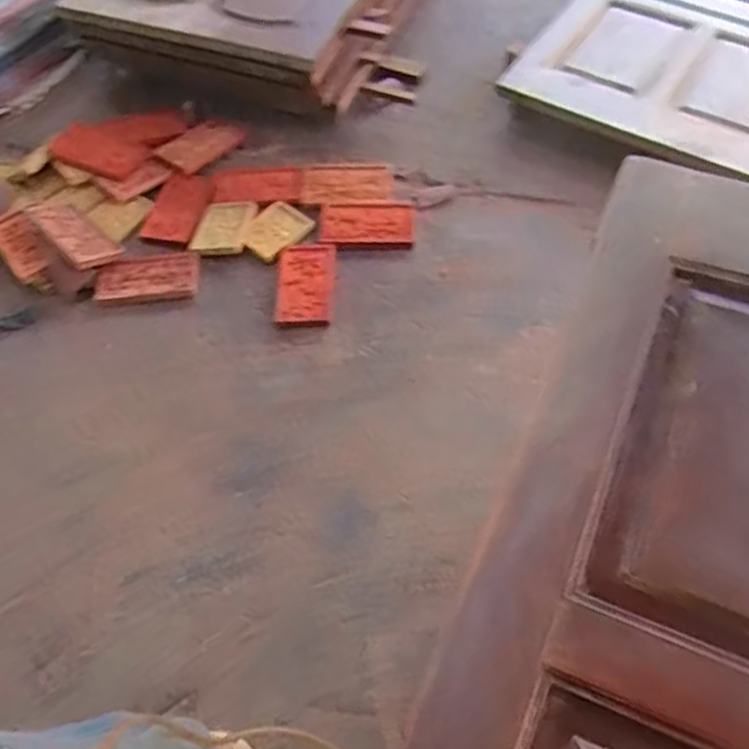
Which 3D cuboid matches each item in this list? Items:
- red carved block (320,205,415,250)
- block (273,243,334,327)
[{"bbox_3d":[-0.016,-0.402,1.842,0.245,0.025,0.160,3,59,4],"label":"red carved block"},{"bbox_3d":[-0.174,-0.230,1.751,0.139,0.038,0.253,-1,59,2],"label":"block"}]

